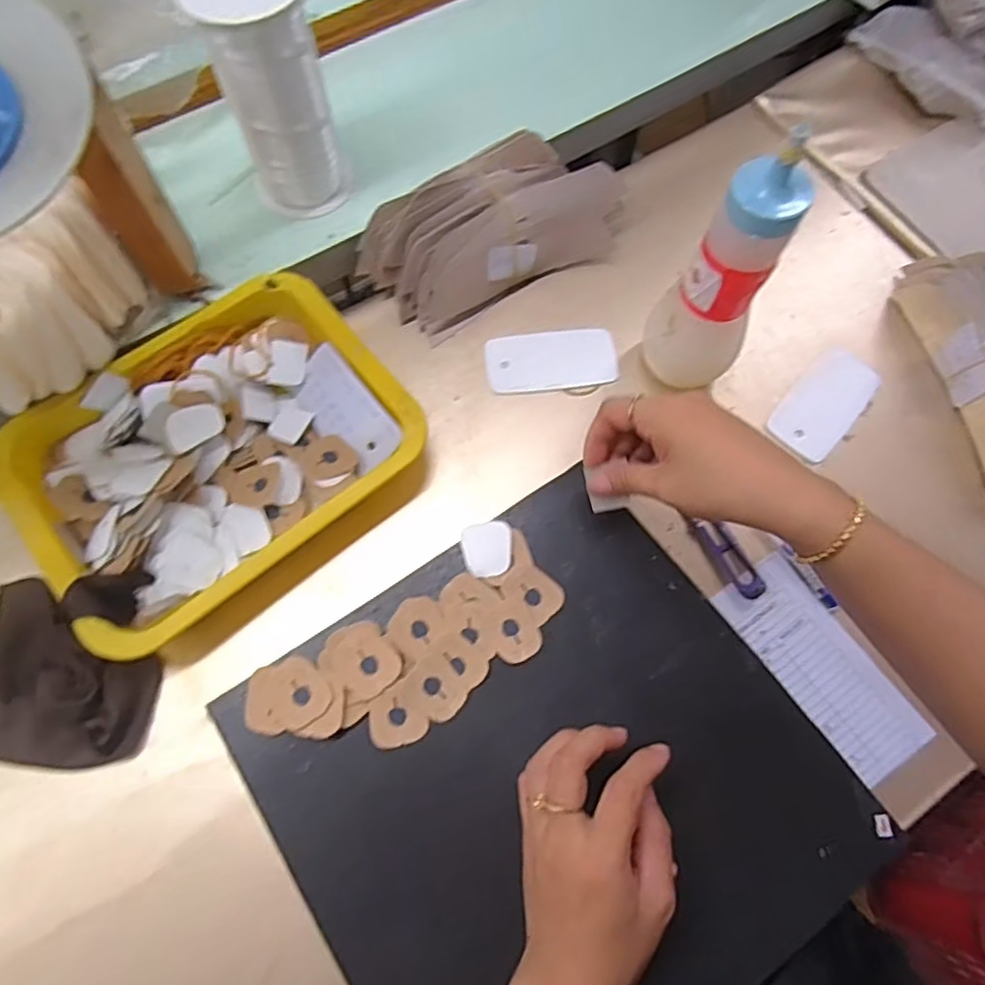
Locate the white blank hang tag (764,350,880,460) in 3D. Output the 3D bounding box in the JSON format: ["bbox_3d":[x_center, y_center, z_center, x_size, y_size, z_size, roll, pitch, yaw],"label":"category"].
[{"bbox_3d":[0.263,-0.072,0.509,0.049,0.004,0.103,41,75,11],"label":"white blank hang tag"}]

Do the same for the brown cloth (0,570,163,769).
[{"bbox_3d":[-0.272,0.110,0.407,0.104,0.035,0.114,0,71,-2],"label":"brown cloth"}]

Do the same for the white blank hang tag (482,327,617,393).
[{"bbox_3d":[0.047,-0.105,0.513,0.100,0.009,0.048,-7,72,-4],"label":"white blank hang tag"}]

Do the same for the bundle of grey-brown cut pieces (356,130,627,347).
[{"bbox_3d":[0.006,-0.220,0.525,0.201,0.062,0.100,-32,75,-12],"label":"bundle of grey-brown cut pieces"}]

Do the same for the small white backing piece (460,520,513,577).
[{"bbox_3d":[-0.003,0.039,0.440,0.034,0.006,0.037,-10,72,-5],"label":"small white backing piece"}]

